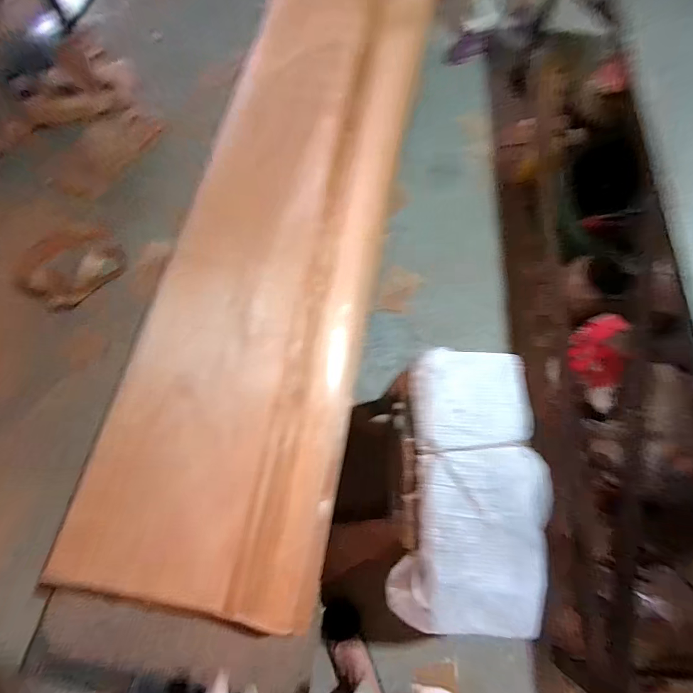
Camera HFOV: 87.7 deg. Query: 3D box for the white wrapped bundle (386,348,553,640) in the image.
[{"bbox_3d":[0.215,0.231,0.604,0.232,0.084,0.436,8,72,2],"label":"white wrapped bundle"}]

